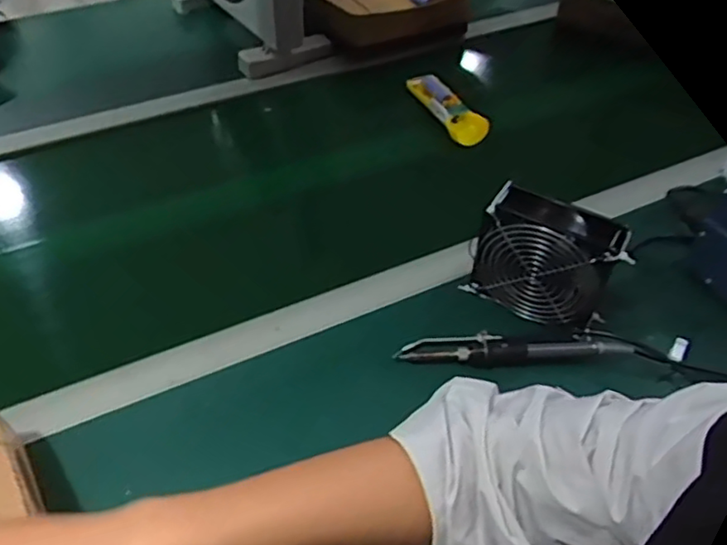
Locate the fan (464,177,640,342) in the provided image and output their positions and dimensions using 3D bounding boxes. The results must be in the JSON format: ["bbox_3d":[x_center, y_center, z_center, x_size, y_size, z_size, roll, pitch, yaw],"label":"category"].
[{"bbox_3d":[0.171,-0.012,0.603,0.123,0.122,0.052,28,51,24],"label":"fan"}]

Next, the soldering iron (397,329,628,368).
[{"bbox_3d":[0.137,0.068,0.598,0.205,0.029,0.029,2,45,0],"label":"soldering iron"}]

